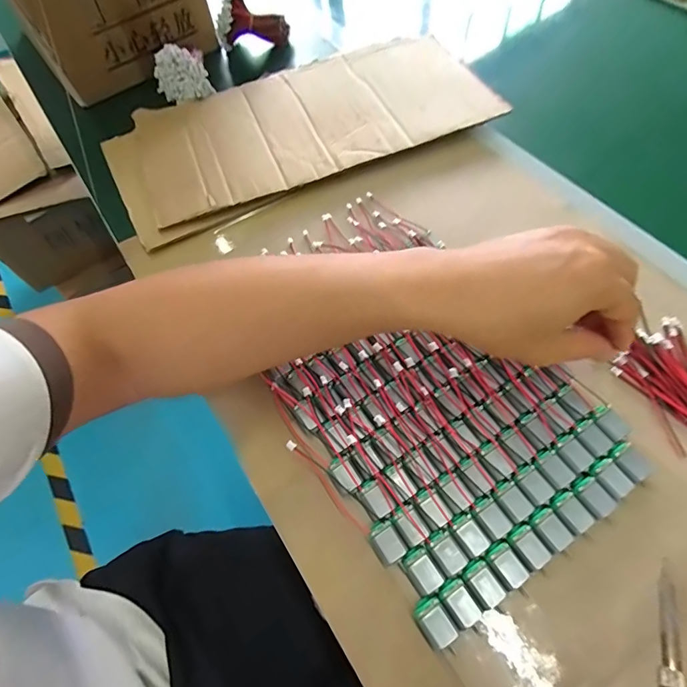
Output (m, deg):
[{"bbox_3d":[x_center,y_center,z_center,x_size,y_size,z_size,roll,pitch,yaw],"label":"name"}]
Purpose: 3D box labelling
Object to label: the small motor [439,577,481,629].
[{"bbox_3d":[0.074,0.167,0.276,0.018,0.016,0.026,-30,64,-12],"label":"small motor"}]

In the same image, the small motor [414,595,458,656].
[{"bbox_3d":[0.059,0.180,0.272,0.019,0.017,0.033,-31,64,-12],"label":"small motor"}]

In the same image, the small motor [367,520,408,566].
[{"bbox_3d":[0.030,0.139,0.296,0.019,0.014,0.026,-31,64,-12],"label":"small motor"}]

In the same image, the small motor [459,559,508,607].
[{"bbox_3d":[0.090,0.158,0.281,0.018,0.013,0.027,-31,64,-13],"label":"small motor"}]

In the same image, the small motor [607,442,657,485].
[{"bbox_3d":[0.204,0.087,0.308,0.019,0.015,0.027,-30,64,-12],"label":"small motor"}]

